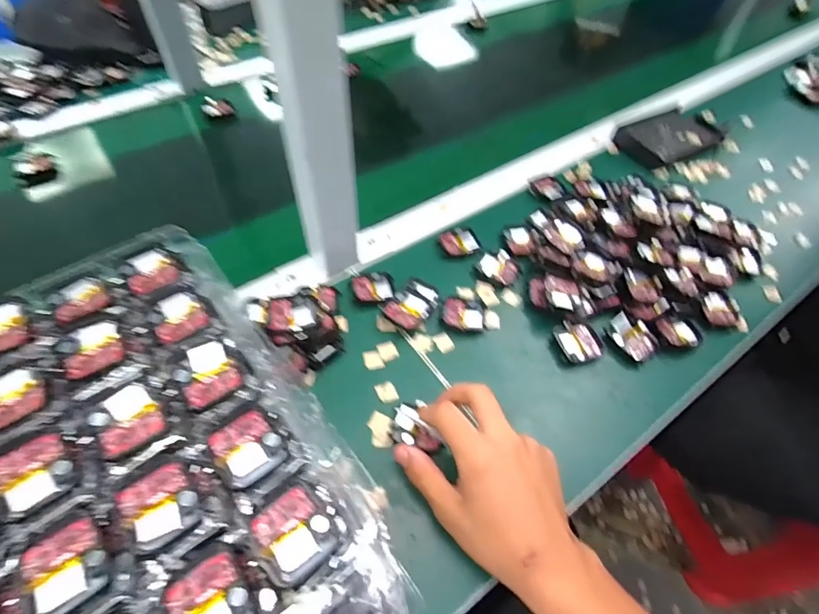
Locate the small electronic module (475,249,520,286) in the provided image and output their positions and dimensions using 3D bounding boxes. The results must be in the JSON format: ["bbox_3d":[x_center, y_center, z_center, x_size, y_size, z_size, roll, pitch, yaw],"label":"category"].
[{"bbox_3d":[0.097,-0.043,0.468,0.043,0.008,0.037,39,62,23],"label":"small electronic module"}]

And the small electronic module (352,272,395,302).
[{"bbox_3d":[-0.036,-0.019,0.444,0.042,0.011,0.037,-8,55,-7],"label":"small electronic module"}]

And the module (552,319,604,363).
[{"bbox_3d":[0.163,0.032,0.418,0.041,0.010,0.040,-17,57,-14],"label":"module"}]

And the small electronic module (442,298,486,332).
[{"bbox_3d":[0.054,0.008,0.433,0.040,0.007,0.034,10,55,5],"label":"small electronic module"}]

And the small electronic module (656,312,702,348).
[{"bbox_3d":[0.269,0.023,0.429,0.042,0.009,0.035,-14,56,-11],"label":"small electronic module"}]

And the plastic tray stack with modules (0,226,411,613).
[{"bbox_3d":[-0.189,0.132,0.270,0.276,0.110,0.324,-31,61,-21],"label":"plastic tray stack with modules"}]

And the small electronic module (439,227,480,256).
[{"bbox_3d":[0.056,-0.072,0.488,0.039,0.007,0.038,-24,58,-18],"label":"small electronic module"}]

